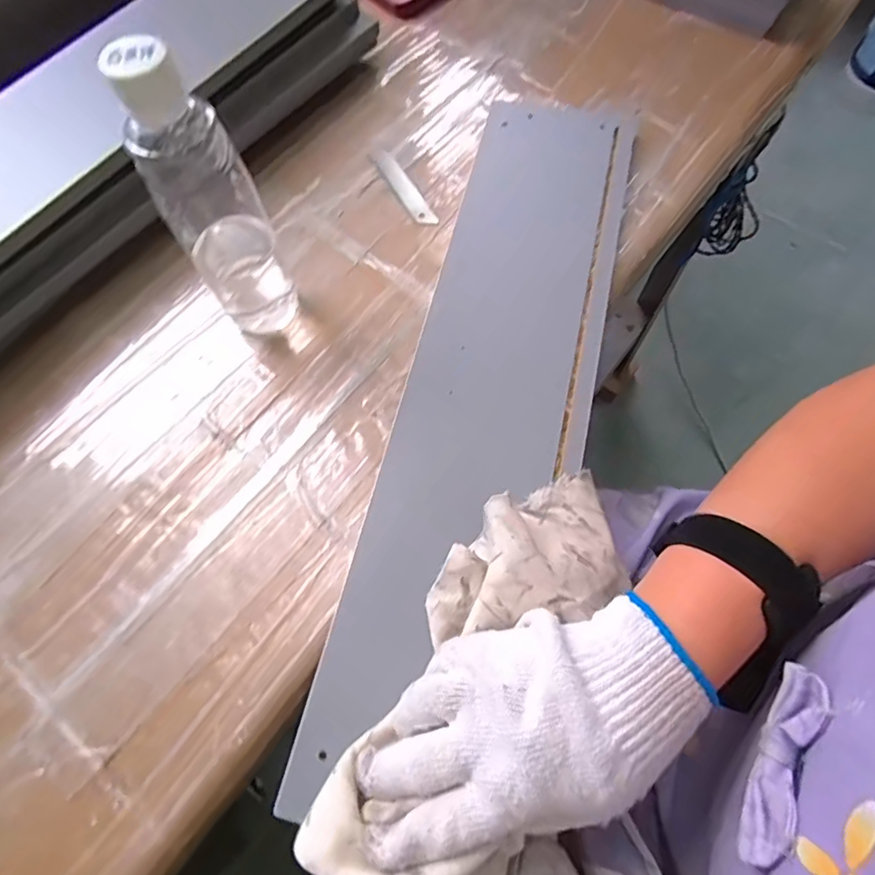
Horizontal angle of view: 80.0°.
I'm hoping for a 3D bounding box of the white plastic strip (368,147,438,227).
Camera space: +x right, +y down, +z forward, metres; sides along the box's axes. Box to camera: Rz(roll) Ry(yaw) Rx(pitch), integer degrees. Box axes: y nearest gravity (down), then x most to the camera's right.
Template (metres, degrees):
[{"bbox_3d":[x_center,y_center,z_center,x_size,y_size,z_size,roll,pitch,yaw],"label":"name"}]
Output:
[{"bbox_3d":[-0.033,-0.223,0.454,0.020,0.004,0.107,-28,69,-9],"label":"white plastic strip"}]

